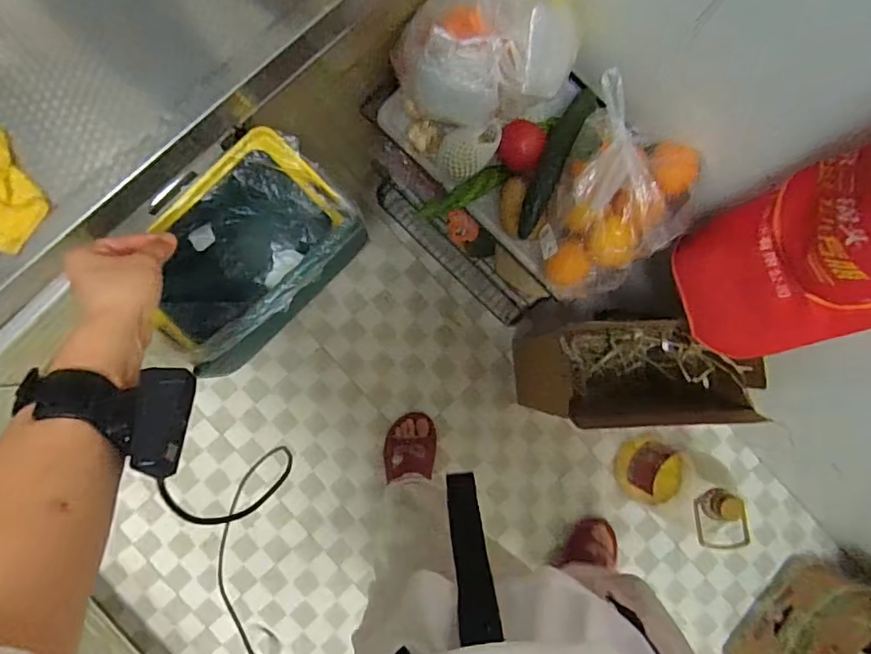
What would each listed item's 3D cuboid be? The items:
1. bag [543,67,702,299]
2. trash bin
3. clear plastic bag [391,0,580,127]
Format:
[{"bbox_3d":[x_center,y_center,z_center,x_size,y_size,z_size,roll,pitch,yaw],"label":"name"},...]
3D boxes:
[{"bbox_3d":[0.228,-0.150,0.719,0.184,0.134,0.232,29,85,-2],"label":"bag"},{"bbox_3d":[-0.224,-0.083,0.696,0.244,0.172,0.164,-45,91,-5],"label":"trash bin"},{"bbox_3d":[0.060,-0.343,0.662,0.210,0.118,0.170,-19,88,-5],"label":"clear plastic bag"}]

